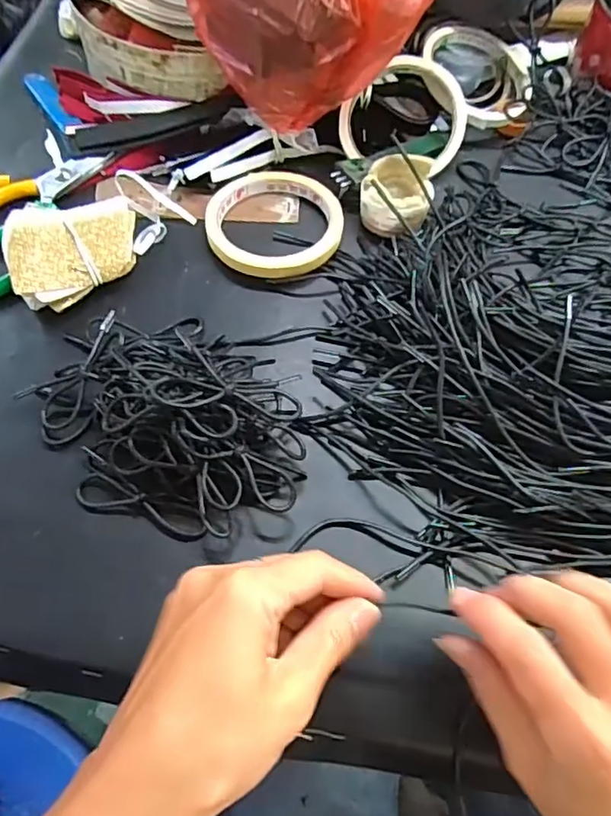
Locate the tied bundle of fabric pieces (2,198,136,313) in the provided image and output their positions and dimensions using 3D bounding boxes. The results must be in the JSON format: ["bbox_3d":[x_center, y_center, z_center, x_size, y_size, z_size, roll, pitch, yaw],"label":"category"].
[{"bbox_3d":[-0.149,-0.100,0.372,0.076,0.032,0.068,-15,65,-9],"label":"tied bundle of fabric pieces"}]

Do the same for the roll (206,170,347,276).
[{"bbox_3d":[-0.021,-0.133,0.398,0.092,0.012,0.096,0,64,-1],"label":"roll"}]

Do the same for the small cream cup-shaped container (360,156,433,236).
[{"bbox_3d":[0.062,-0.145,0.391,0.046,0.032,0.045,14,64,6],"label":"small cream cup-shaped container"}]

